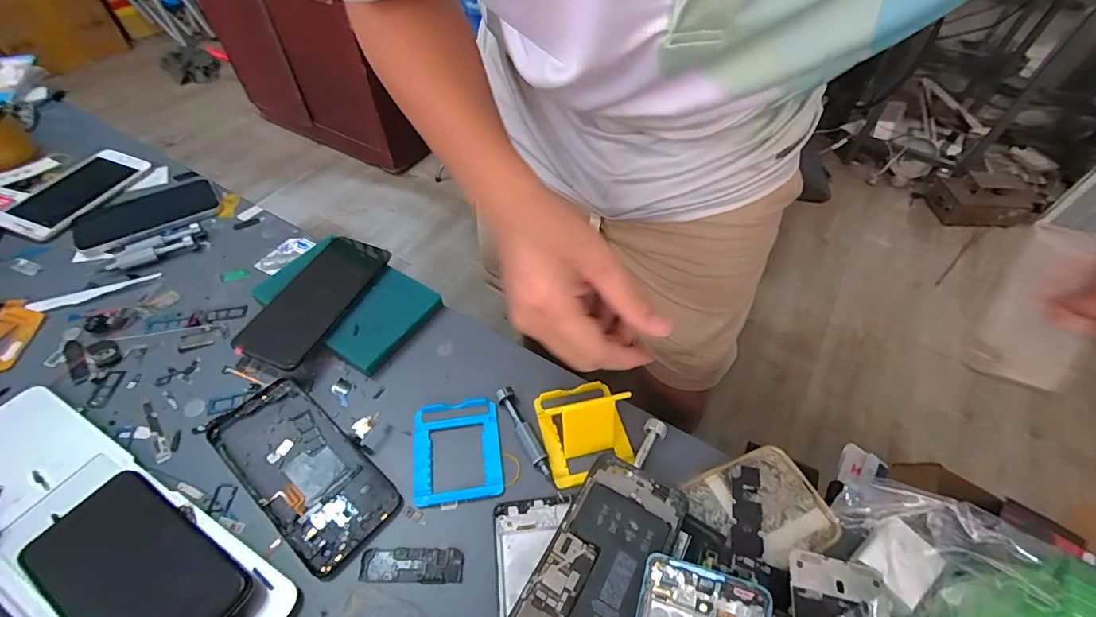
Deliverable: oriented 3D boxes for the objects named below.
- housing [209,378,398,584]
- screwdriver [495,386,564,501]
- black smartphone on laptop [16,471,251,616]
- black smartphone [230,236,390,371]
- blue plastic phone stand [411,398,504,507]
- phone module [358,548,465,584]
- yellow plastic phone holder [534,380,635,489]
[{"bbox_3d":[-0.199,0.128,0.375,0.169,0.012,0.076,34,58,23],"label":"housing"},{"bbox_3d":[-0.017,0.111,0.390,0.015,0.011,0.103,-22,55,-17],"label":"screwdriver"},{"bbox_3d":[-0.281,0.177,0.313,0.162,0.010,0.076,23,43,21],"label":"black smartphone on laptop"},{"bbox_3d":[-0.234,-0.013,0.462,0.078,0.008,0.158,17,54,12],"label":"black smartphone"},{"bbox_3d":[-0.077,0.118,0.390,0.073,0.007,0.084,-6,52,-6],"label":"blue plastic phone stand"},{"bbox_3d":[-0.099,0.187,0.336,0.072,0.004,0.022,0,52,-1],"label":"phone module"},{"bbox_3d":[0.031,0.092,0.384,0.069,0.054,0.083,-11,53,-9],"label":"yellow plastic phone holder"}]

